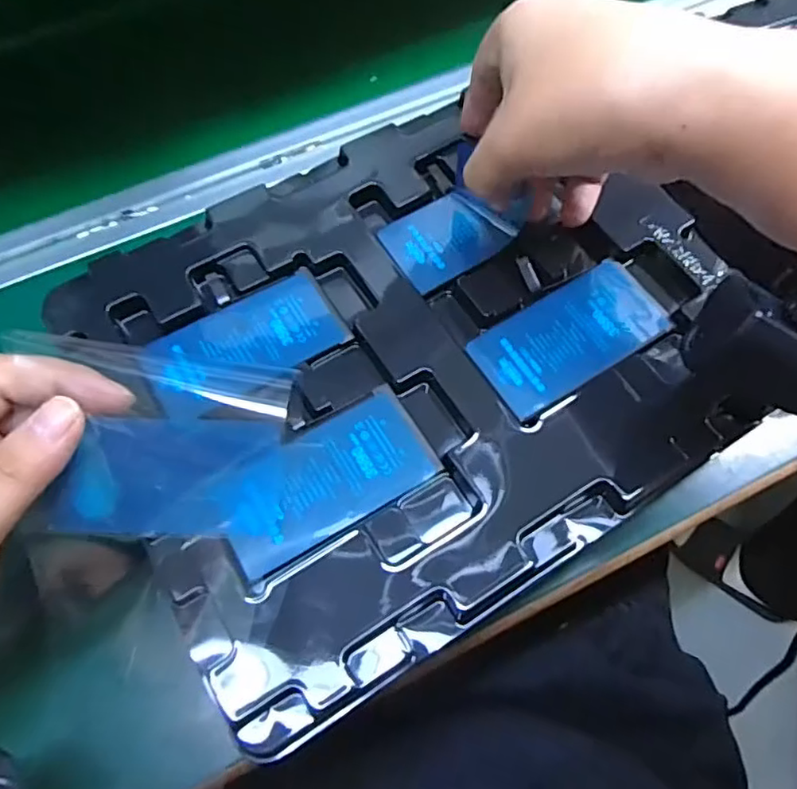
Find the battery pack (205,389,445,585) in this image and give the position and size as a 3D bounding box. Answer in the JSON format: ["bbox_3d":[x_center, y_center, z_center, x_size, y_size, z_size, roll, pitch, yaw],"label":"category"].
[{"bbox_3d":[-0.029,0.032,0.238,0.084,0.004,0.045,-30,68,-12],"label":"battery pack"}]

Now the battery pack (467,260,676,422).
[{"bbox_3d":[0.075,-0.026,0.266,0.084,0.004,0.044,-32,68,-13],"label":"battery pack"}]

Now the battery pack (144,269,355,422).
[{"bbox_3d":[-0.067,-0.024,0.265,0.082,0.004,0.046,-27,67,-11],"label":"battery pack"}]

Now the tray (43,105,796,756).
[{"bbox_3d":[0.008,-0.026,0.263,0.278,0.021,0.215,-30,68,-12],"label":"tray"}]

